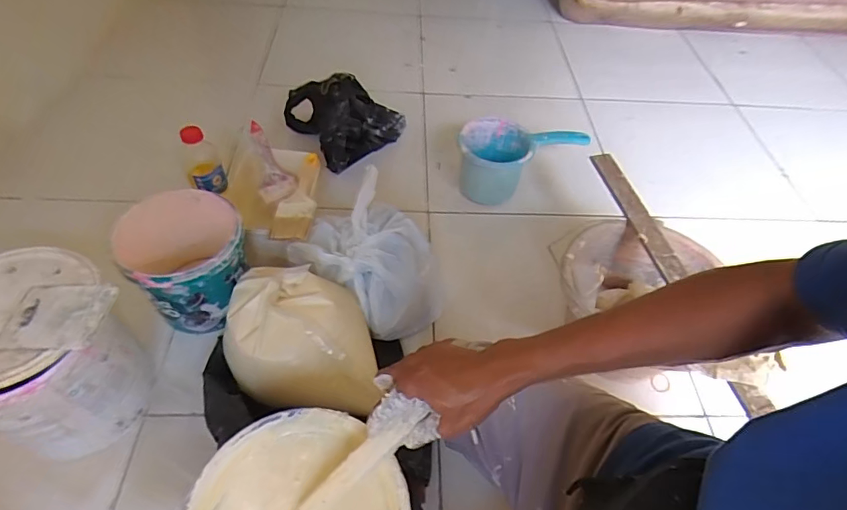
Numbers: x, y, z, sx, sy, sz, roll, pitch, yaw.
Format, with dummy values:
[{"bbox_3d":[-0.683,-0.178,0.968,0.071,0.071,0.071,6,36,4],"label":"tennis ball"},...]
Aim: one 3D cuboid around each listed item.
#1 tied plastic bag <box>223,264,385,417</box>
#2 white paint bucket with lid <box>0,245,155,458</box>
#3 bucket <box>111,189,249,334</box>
[{"bbox_3d":[-0.162,0.106,0.651,0.209,0.122,0.174,6,51,1],"label":"tied plastic bag"},{"bbox_3d":[-0.452,0.124,0.581,0.182,0.214,0.170,3,52,-4],"label":"white paint bucket with lid"},{"bbox_3d":[-0.339,0.012,0.699,0.156,0.151,0.155,2,51,-2],"label":"bucket"}]

